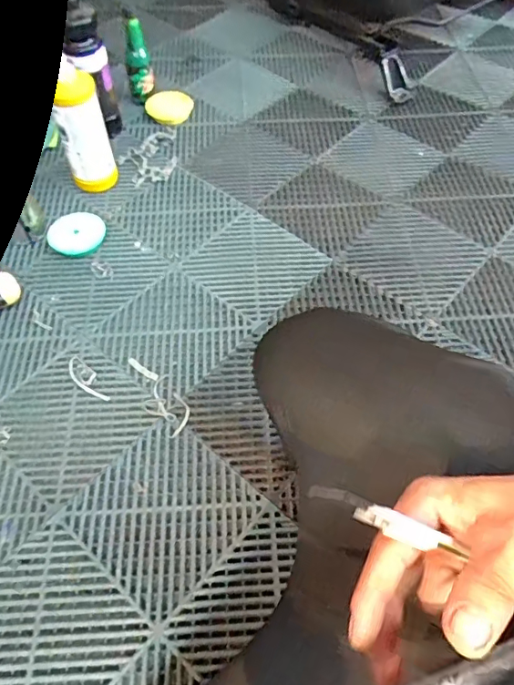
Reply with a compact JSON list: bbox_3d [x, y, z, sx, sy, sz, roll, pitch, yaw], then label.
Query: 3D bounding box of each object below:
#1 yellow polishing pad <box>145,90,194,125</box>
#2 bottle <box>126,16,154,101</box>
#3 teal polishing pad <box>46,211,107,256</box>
[{"bbox_3d":[-0.196,-0.518,1.116,0.095,0.024,0.093,21,60,13],"label":"yellow polishing pad"},{"bbox_3d":[-0.250,-0.584,1.078,0.054,0.160,0.058,-12,58,-7],"label":"bottle"},{"bbox_3d":[-0.319,-0.193,0.911,0.091,0.033,0.100,3,57,2],"label":"teal polishing pad"}]

